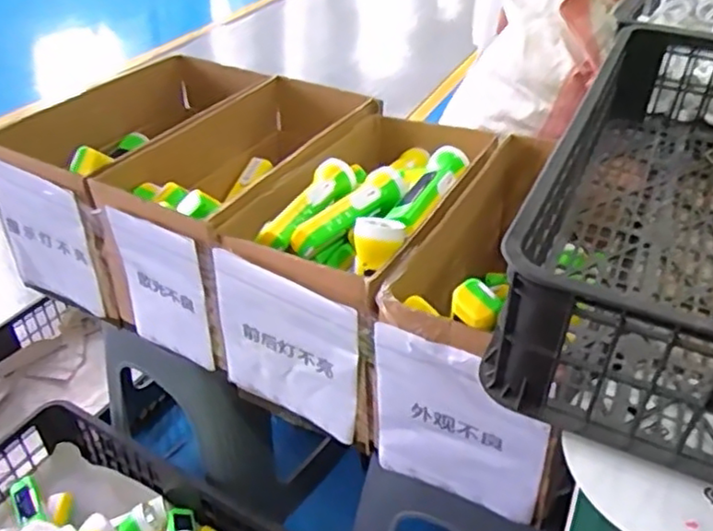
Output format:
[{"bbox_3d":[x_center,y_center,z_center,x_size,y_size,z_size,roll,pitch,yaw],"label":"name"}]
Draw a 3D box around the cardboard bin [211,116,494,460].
[{"bbox_3d":[0.009,-0.034,0.897,0.226,0.239,0.446,18,39,20],"label":"cardboard bin"}]

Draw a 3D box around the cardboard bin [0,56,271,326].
[{"bbox_3d":[-0.333,-0.170,1.063,0.228,0.237,0.462,18,40,20],"label":"cardboard bin"}]

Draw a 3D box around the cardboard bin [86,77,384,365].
[{"bbox_3d":[-0.143,-0.111,1.006,0.207,0.222,0.506,19,40,22],"label":"cardboard bin"}]

